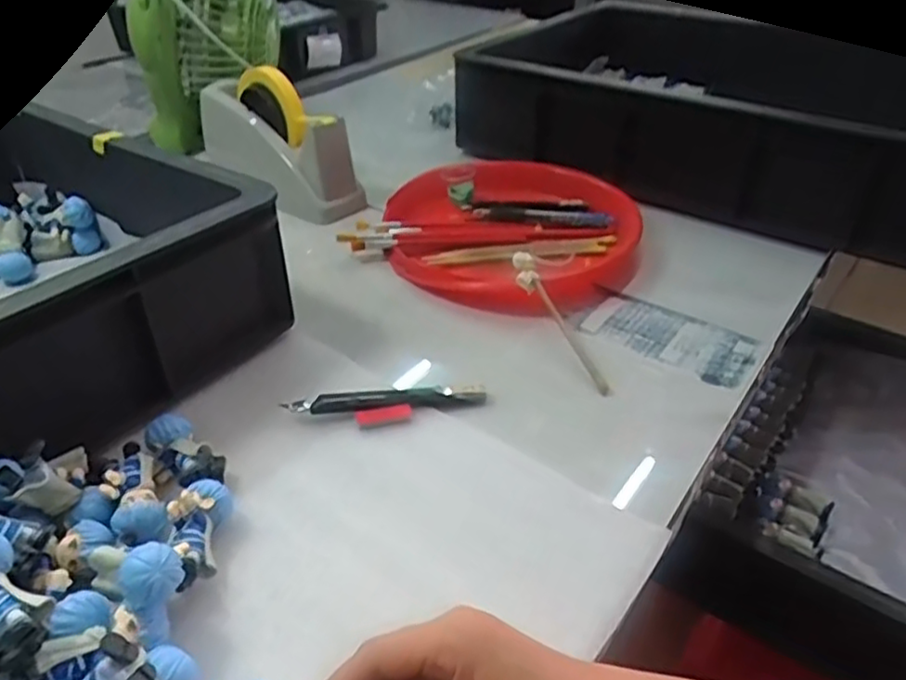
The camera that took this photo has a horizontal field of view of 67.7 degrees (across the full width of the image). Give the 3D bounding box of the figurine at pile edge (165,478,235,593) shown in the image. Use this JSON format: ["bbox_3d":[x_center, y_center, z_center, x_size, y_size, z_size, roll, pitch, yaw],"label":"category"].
[{"bbox_3d":[-0.139,0.104,0.366,0.026,0.030,0.059,-1,36,-1],"label":"figurine at pile edge"}]

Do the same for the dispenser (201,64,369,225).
[{"bbox_3d":[-0.199,-0.224,0.754,0.226,0.114,0.067,29,44,33],"label":"dispenser"}]

